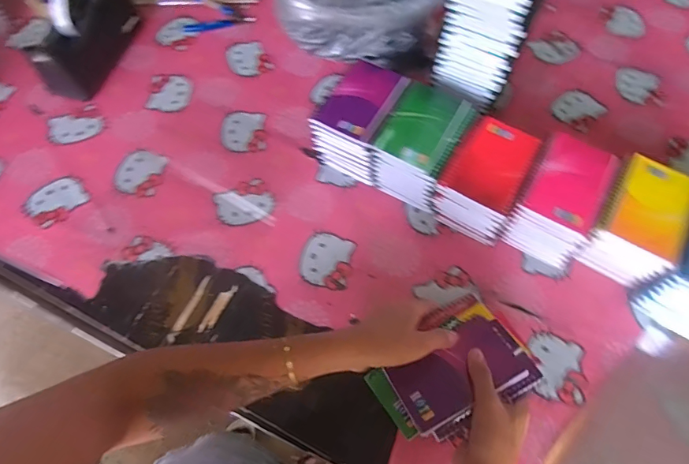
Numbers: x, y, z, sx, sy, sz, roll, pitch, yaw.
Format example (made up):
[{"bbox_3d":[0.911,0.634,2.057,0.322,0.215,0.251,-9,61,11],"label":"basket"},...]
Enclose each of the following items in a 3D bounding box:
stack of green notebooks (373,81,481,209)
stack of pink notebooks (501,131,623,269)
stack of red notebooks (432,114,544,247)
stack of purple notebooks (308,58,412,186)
[{"bbox_3d":[0.116,-0.130,0.635,0.099,0.096,0.162,28,67,13],"label":"stack of green notebooks"},{"bbox_3d":[0.280,-0.037,0.588,0.094,0.101,0.147,28,67,13],"label":"stack of pink notebooks"},{"bbox_3d":[0.193,-0.067,0.604,0.101,0.095,0.130,29,67,14],"label":"stack of red notebooks"},{"bbox_3d":[0.024,-0.164,0.649,0.097,0.099,0.145,22,66,11],"label":"stack of purple notebooks"}]

